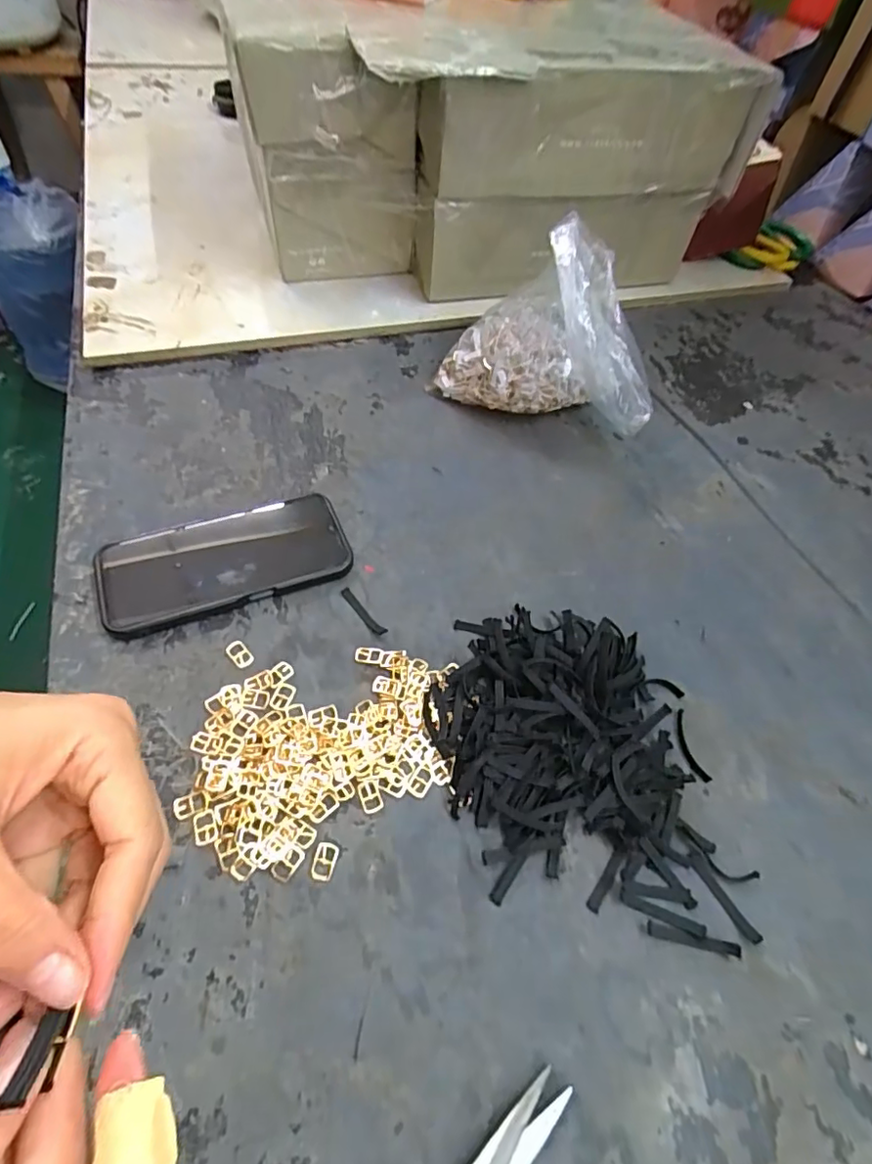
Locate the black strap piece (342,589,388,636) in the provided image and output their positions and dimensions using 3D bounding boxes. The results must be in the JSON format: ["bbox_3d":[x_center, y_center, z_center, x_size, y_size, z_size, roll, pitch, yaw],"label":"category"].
[{"bbox_3d":[-0.050,0.021,0.389,0.006,0.007,0.046,-32,63,-24],"label":"black strap piece"}]

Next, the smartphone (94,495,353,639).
[{"bbox_3d":[-0.150,-0.017,0.399,0.167,0.014,0.080,-17,58,-17],"label":"smartphone"}]

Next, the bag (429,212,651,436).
[{"bbox_3d":[0.107,-0.207,0.482,0.187,0.138,0.104,31,58,16],"label":"bag"}]

